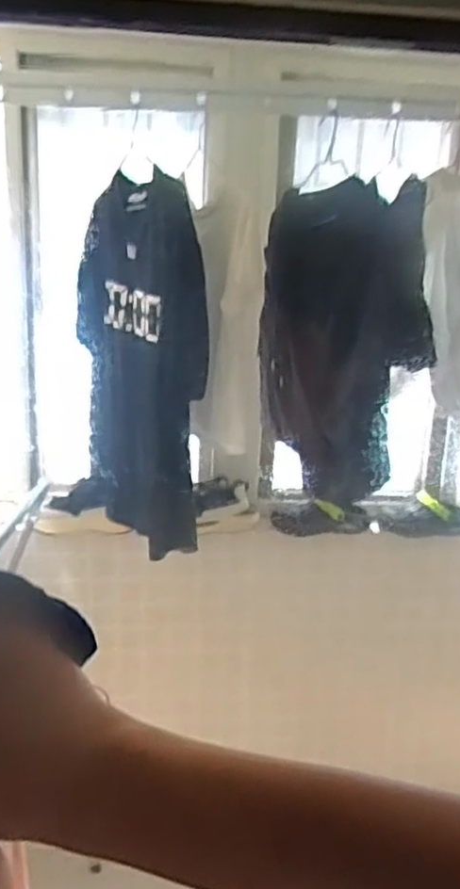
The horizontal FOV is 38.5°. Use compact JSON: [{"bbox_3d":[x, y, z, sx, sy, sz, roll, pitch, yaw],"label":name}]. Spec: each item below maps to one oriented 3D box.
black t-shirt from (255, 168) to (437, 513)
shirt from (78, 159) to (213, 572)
[{"bbox_3d":[0.213,-0.199,1.353,0.165,0.584,0.382,-5,16,-26],"label":"black t-shirt"},{"bbox_3d":[-0.190,-0.161,1.364,0.114,0.673,0.437,-5,16,-27],"label":"shirt"}]

